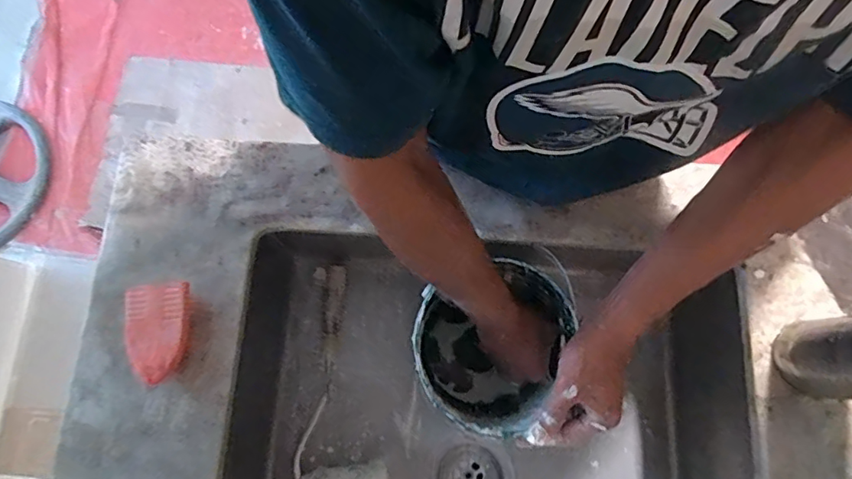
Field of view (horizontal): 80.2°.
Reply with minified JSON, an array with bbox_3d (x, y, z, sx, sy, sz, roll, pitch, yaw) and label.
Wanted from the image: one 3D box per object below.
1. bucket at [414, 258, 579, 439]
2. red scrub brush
[{"bbox_3d":[0.072,0.129,0.602,0.170,0.217,0.164,0,76,-1],"label":"bucket"},{"bbox_3d":[-0.241,0.086,0.465,0.054,0.038,0.088,-7,77,-1],"label":"red scrub brush"}]

